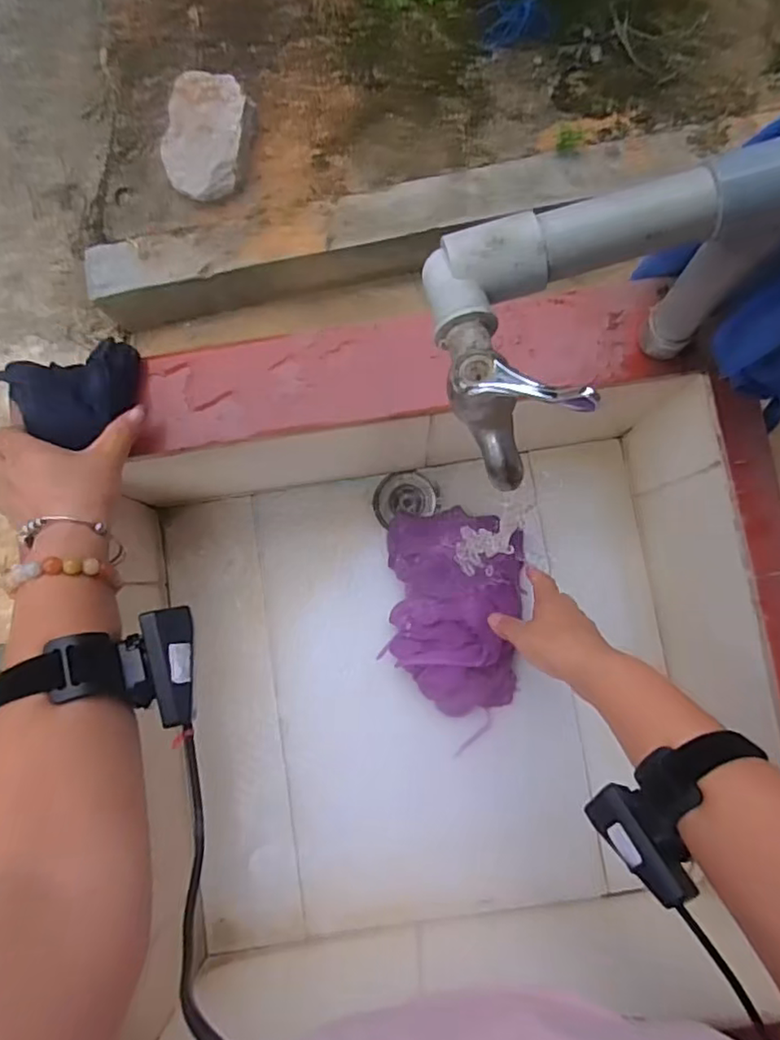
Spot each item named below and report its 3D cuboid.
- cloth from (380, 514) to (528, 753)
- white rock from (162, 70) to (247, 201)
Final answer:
[{"bbox_3d":[0.063,0.095,0.603,0.134,0.065,0.205,5,85,2],"label":"cloth"},{"bbox_3d":[-0.418,-0.839,1.354,0.190,0.119,0.229,9,85,2],"label":"white rock"}]

